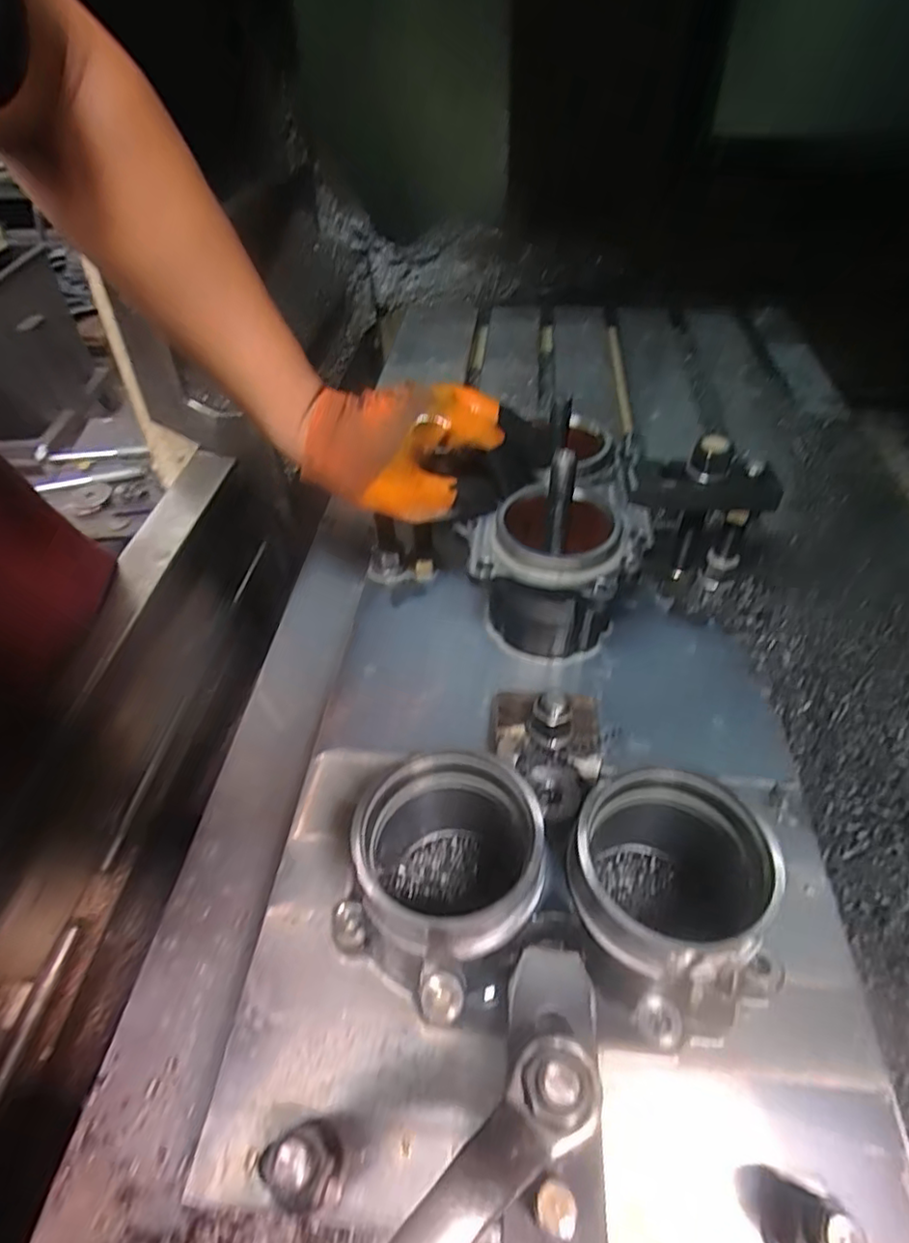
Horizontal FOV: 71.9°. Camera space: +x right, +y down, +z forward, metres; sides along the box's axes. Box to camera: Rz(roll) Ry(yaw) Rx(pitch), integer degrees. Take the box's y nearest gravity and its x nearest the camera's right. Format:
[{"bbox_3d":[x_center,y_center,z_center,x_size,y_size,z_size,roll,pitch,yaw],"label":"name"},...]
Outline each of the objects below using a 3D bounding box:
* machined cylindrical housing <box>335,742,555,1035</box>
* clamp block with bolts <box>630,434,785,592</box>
[{"bbox_3d":[-0.010,0.122,0.308,0.095,0.075,0.100,-2,46,2],"label":"machined cylindrical housing"},{"bbox_3d":[0.173,-0.076,0.456,0.090,0.120,0.034,6,47,9],"label":"clamp block with bolts"}]

